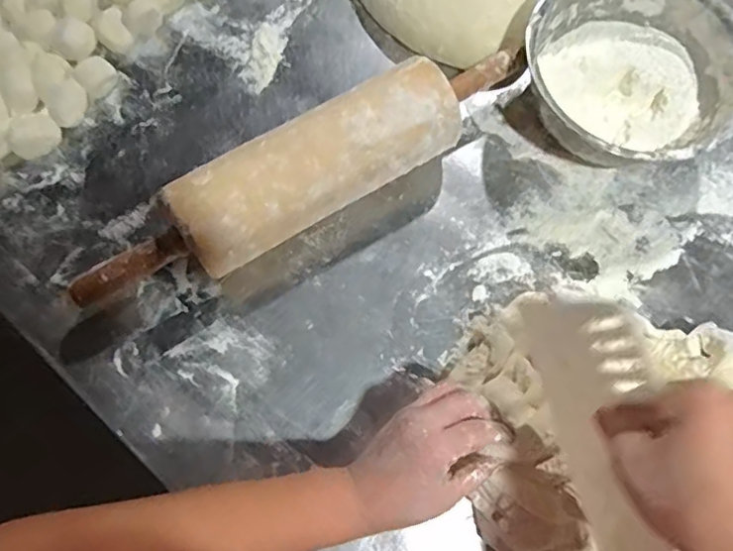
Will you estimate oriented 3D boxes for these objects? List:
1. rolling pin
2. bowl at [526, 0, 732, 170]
[{"bbox_3d":[-0.048,-0.084,0.474,0.389,0.075,0.072,-31,77,-11],"label":"rolling pin"},{"bbox_3d":[0.229,-0.177,0.521,0.183,0.095,0.160,-2,73,-3],"label":"bowl"}]

